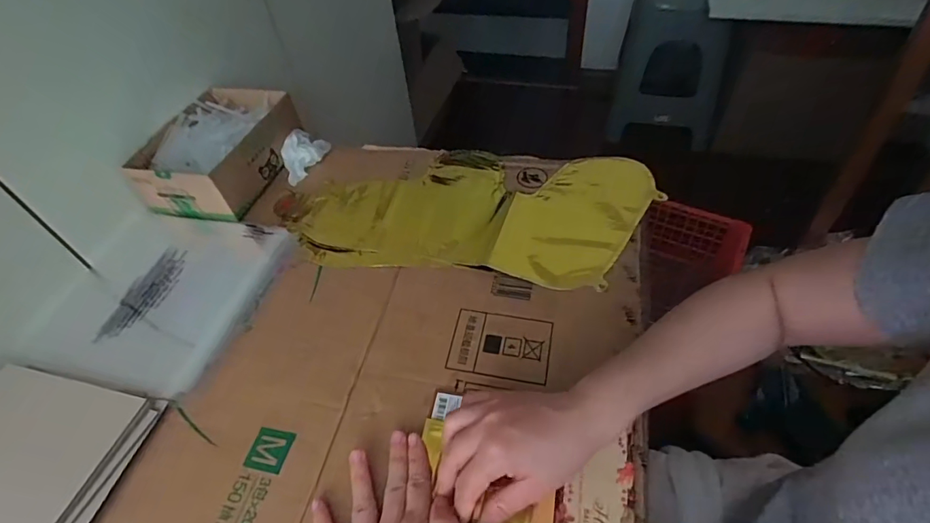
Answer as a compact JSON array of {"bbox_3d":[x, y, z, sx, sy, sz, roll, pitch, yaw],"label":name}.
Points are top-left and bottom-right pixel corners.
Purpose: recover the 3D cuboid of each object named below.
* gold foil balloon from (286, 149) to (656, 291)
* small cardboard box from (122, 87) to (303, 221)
[{"bbox_3d":[0.011,-0.061,0.559,0.397,0.028,0.200,3,50,9],"label":"gold foil balloon"},{"bbox_3d":[-0.310,-0.142,0.610,0.131,0.070,0.184,9,51,14],"label":"small cardboard box"}]

